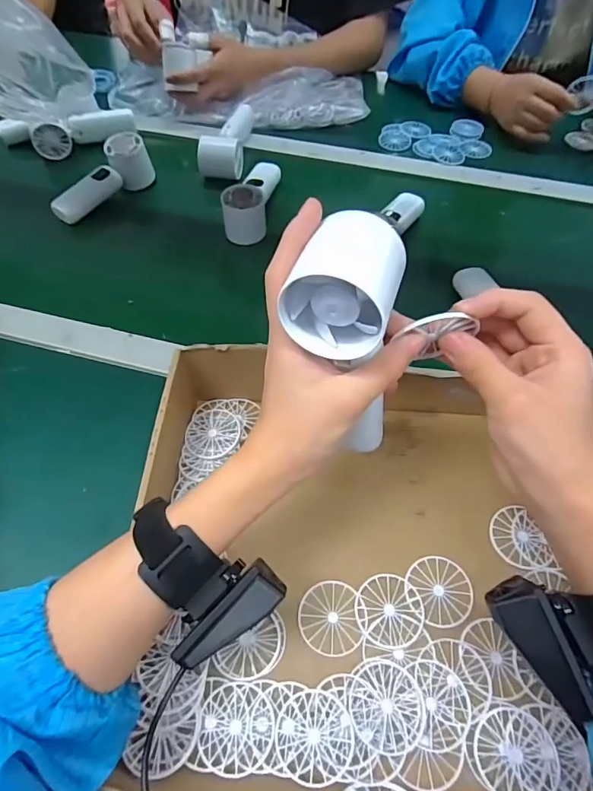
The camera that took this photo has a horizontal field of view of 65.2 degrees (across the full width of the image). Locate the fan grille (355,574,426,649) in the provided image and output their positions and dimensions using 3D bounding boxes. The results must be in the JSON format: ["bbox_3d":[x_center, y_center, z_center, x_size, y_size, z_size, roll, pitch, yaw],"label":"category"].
[{"bbox_3d":[0.070,0.161,0.348,0.049,0.004,0.049,4,57,3],"label":"fan grille"}]

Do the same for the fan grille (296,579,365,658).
[{"bbox_3d":[0.027,0.167,0.348,0.048,0.004,0.049,3,57,2],"label":"fan grille"}]

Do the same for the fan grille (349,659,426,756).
[{"bbox_3d":[0.061,0.209,0.312,0.049,0.007,0.051,5,57,3],"label":"fan grille"}]

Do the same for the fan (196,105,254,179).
[{"bbox_3d":[-0.104,-0.386,0.694,0.059,0.046,0.143,5,57,3],"label":"fan"}]

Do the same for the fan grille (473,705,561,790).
[{"bbox_3d":[0.141,0.231,0.298,0.050,0.007,0.051,8,57,5],"label":"fan grille"}]

